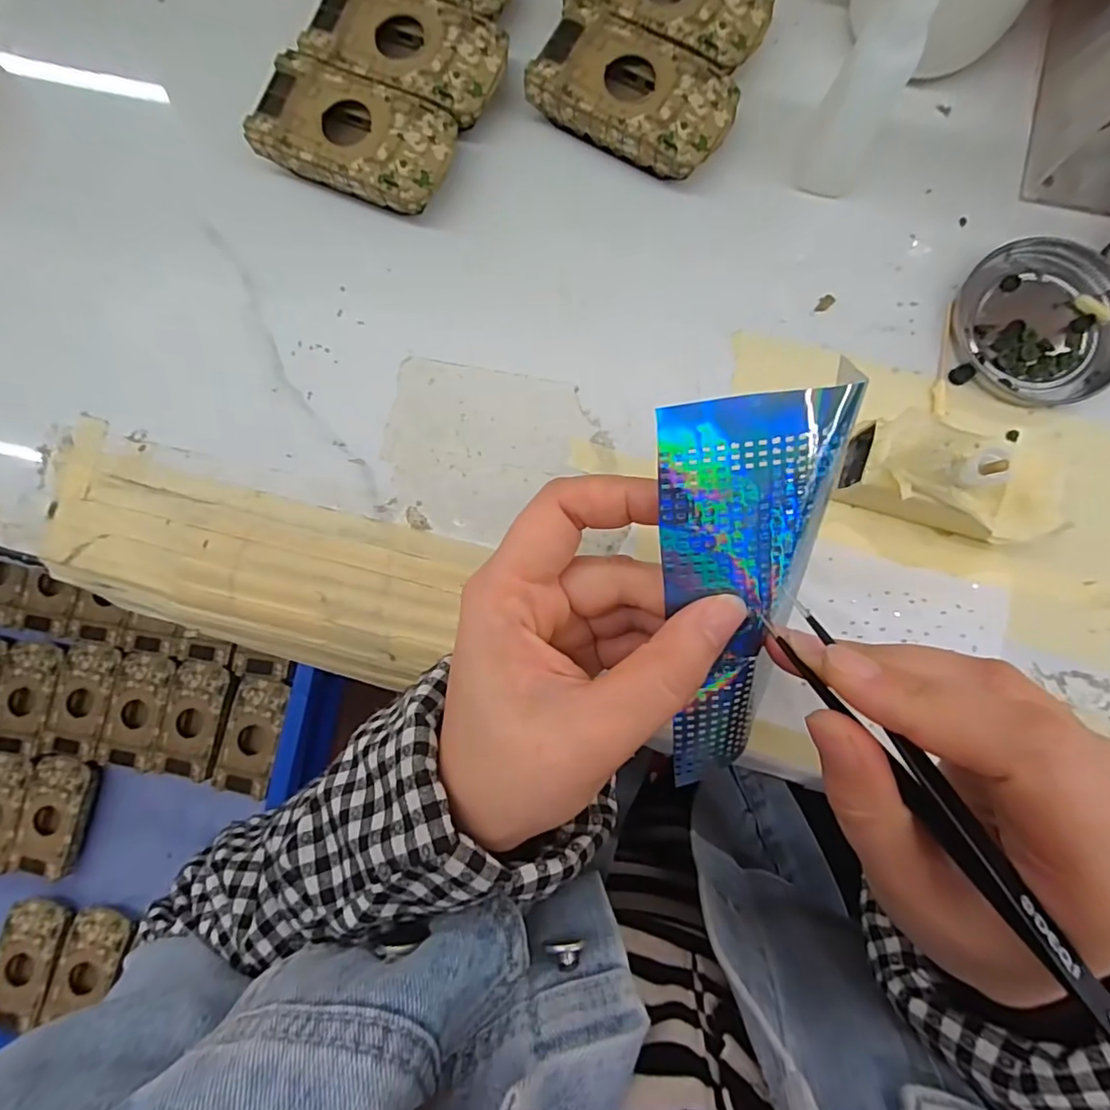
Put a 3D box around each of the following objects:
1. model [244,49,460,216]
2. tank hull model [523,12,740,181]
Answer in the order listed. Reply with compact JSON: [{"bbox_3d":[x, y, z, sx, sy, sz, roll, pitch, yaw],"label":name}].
[{"bbox_3d":[-0.097,-0.204,0.280,0.095,0.025,0.053,22,86,4],"label":"model"},{"bbox_3d":[0.038,-0.222,0.276,0.095,0.024,0.055,26,86,5],"label":"tank hull model"}]

